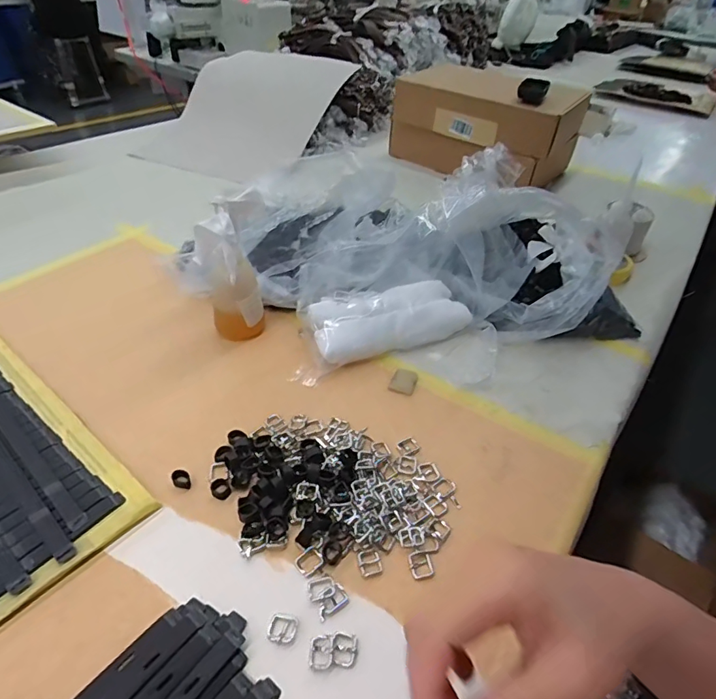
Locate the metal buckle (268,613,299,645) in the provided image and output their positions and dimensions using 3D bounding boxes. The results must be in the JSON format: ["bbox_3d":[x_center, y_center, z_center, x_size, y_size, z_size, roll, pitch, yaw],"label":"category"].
[{"bbox_3d":[-0.057,0.212,0.365,0.022,0.004,0.021,8,41,3],"label":"metal buckle"}]

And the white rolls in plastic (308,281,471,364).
[{"bbox_3d":[0.040,-0.039,0.632,0.202,0.044,0.088,-16,45,-22],"label":"white rolls in plastic"}]

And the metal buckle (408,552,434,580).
[{"bbox_3d":[0.054,0.183,0.407,0.019,0.004,0.022,-4,42,-11],"label":"metal buckle"}]

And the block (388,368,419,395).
[{"bbox_3d":[0.056,0.038,0.581,0.030,0.004,0.039,17,42,13],"label":"block"}]

